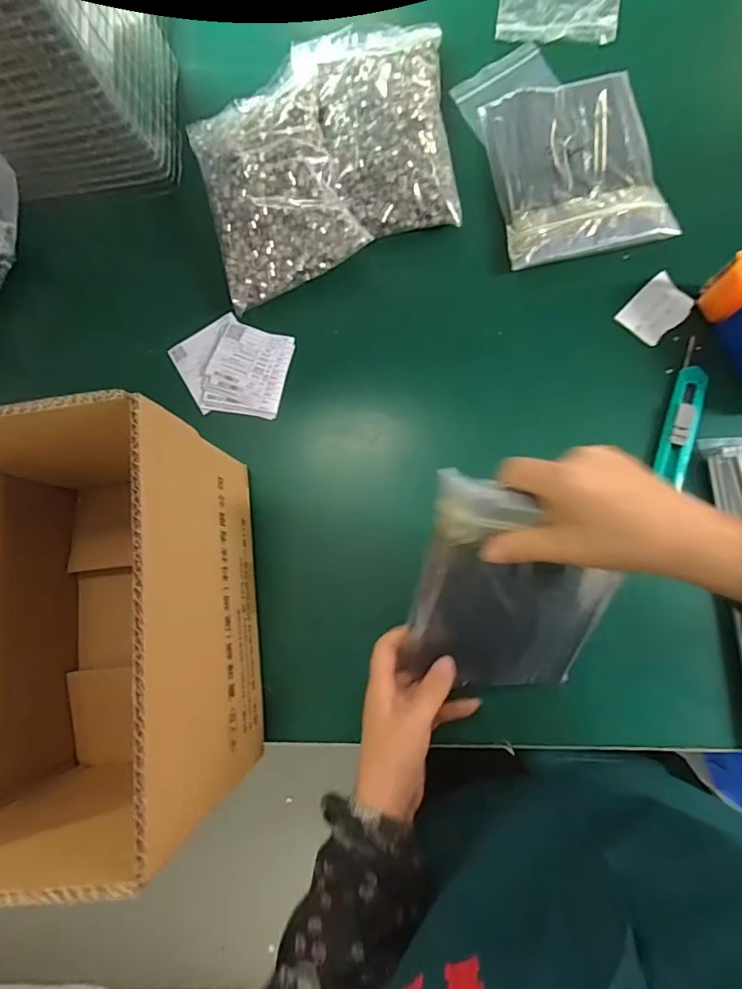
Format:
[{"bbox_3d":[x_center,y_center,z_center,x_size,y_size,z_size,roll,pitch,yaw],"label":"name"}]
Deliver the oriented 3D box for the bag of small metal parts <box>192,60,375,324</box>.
[{"bbox_3d":[-0.099,-0.309,0.483,0.135,0.050,0.213,-19,80,1],"label":"bag of small metal parts"}]

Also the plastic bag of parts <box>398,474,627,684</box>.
[{"bbox_3d":[0.101,0.076,0.341,0.133,0.027,0.178,5,121,-3],"label":"plastic bag of parts"}]

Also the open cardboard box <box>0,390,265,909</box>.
[{"bbox_3d":[-0.198,0.082,0.353,0.179,0.178,0.277,-7,81,3],"label":"open cardboard box"}]

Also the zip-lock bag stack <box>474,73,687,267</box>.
[{"bbox_3d":[0.195,-0.317,0.470,0.149,0.023,0.185,-11,80,2],"label":"zip-lock bag stack"}]

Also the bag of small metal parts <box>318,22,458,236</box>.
[{"bbox_3d":[0.014,-0.369,0.483,0.122,0.039,0.216,-5,81,3],"label":"bag of small metal parts"}]

